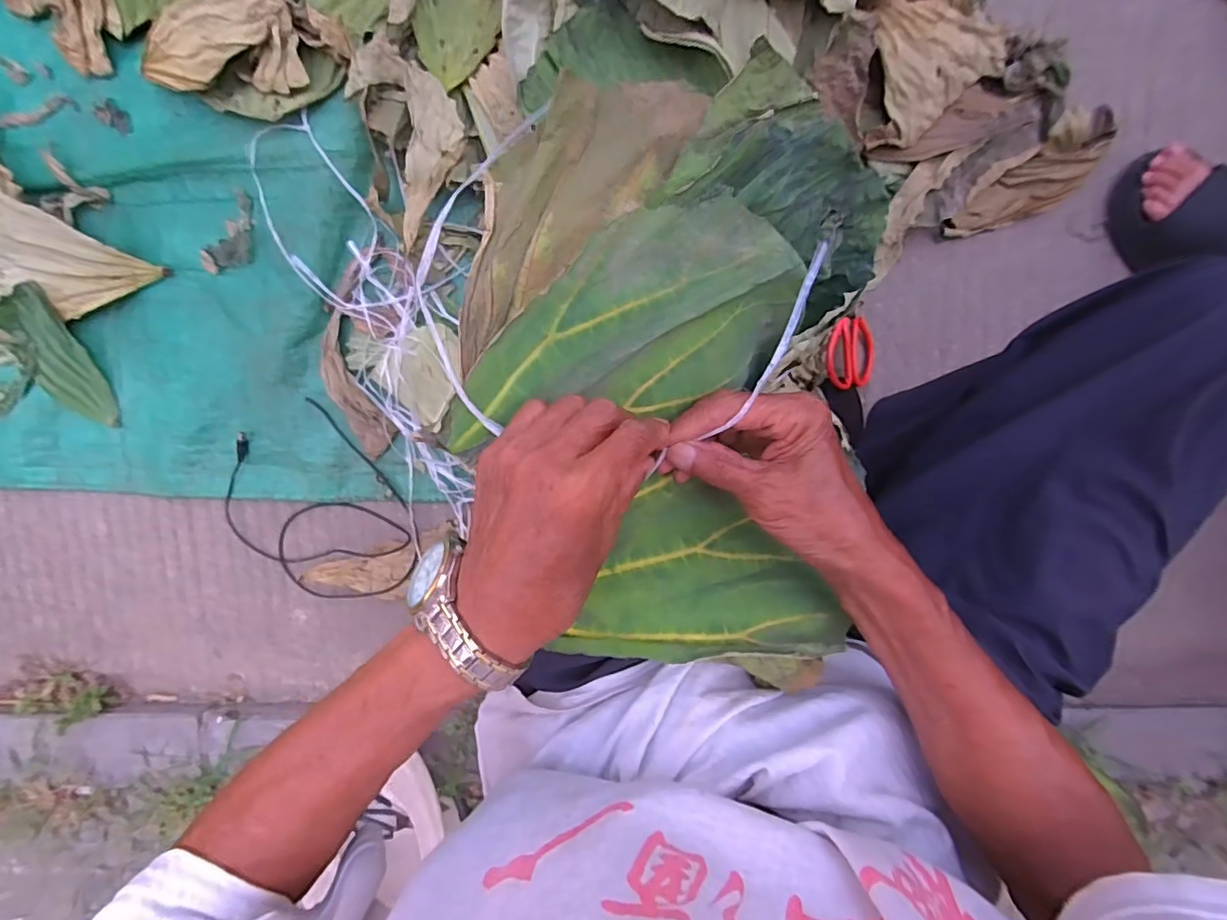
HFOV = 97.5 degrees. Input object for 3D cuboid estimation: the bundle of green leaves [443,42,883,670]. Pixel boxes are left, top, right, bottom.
[{"bbox_3d":[0.032,-0.034,0.290,0.203,0.066,0.302,3,98,2],"label":"bundle of green leaves"}]

